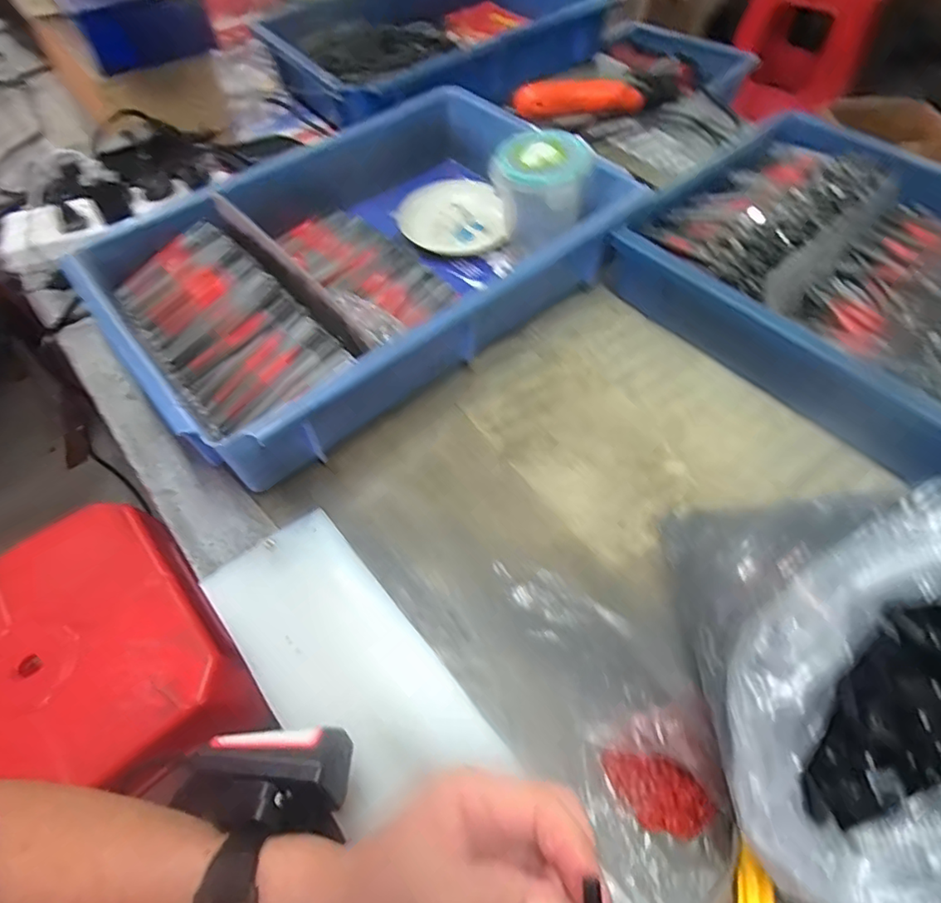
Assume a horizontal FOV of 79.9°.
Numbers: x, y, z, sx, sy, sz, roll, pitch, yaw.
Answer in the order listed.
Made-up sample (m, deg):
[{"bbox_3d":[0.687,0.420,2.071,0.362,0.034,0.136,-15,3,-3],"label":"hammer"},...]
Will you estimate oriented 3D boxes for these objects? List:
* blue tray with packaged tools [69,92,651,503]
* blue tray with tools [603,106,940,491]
[{"bbox_3d":[-0.092,-0.184,0.502,0.429,0.107,0.296,-35,62,-20],"label":"blue tray with packaged tools"},{"bbox_3d":[0.373,-0.128,0.468,0.274,0.085,0.434,-39,63,-21],"label":"blue tray with tools"}]

